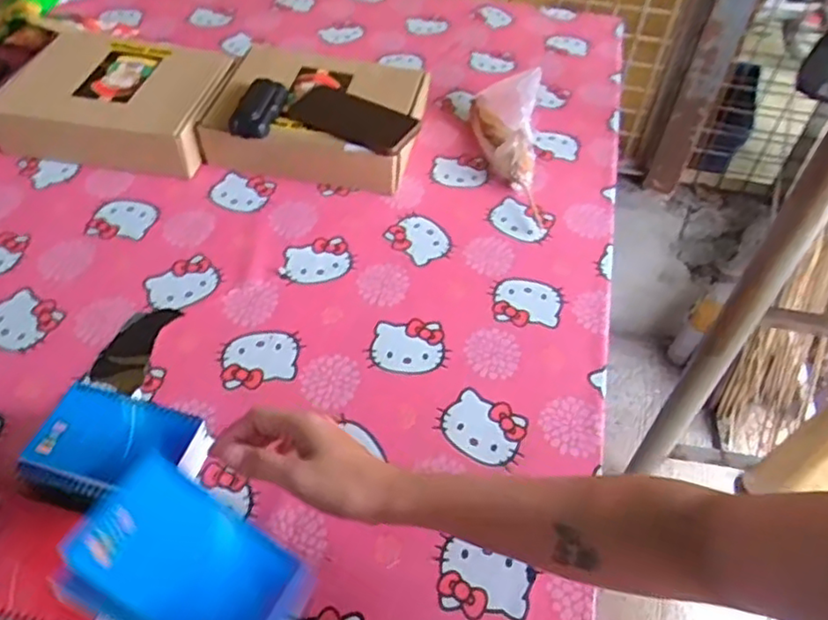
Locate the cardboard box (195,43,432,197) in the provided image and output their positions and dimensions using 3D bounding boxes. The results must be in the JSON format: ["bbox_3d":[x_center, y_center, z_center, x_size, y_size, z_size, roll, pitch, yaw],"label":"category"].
[{"bbox_3d":[-0.131,-0.272,0.929,0.285,0.084,0.217,10,50,7],"label":"cardboard box"}]

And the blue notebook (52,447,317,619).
[{"bbox_3d":[-0.141,0.166,0.416,0.142,0.007,0.091,40,53,-6],"label":"blue notebook"}]

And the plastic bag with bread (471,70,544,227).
[{"bbox_3d":[0.132,-0.230,0.911,0.091,0.096,0.221,1,49,-1],"label":"plastic bag with bread"}]

